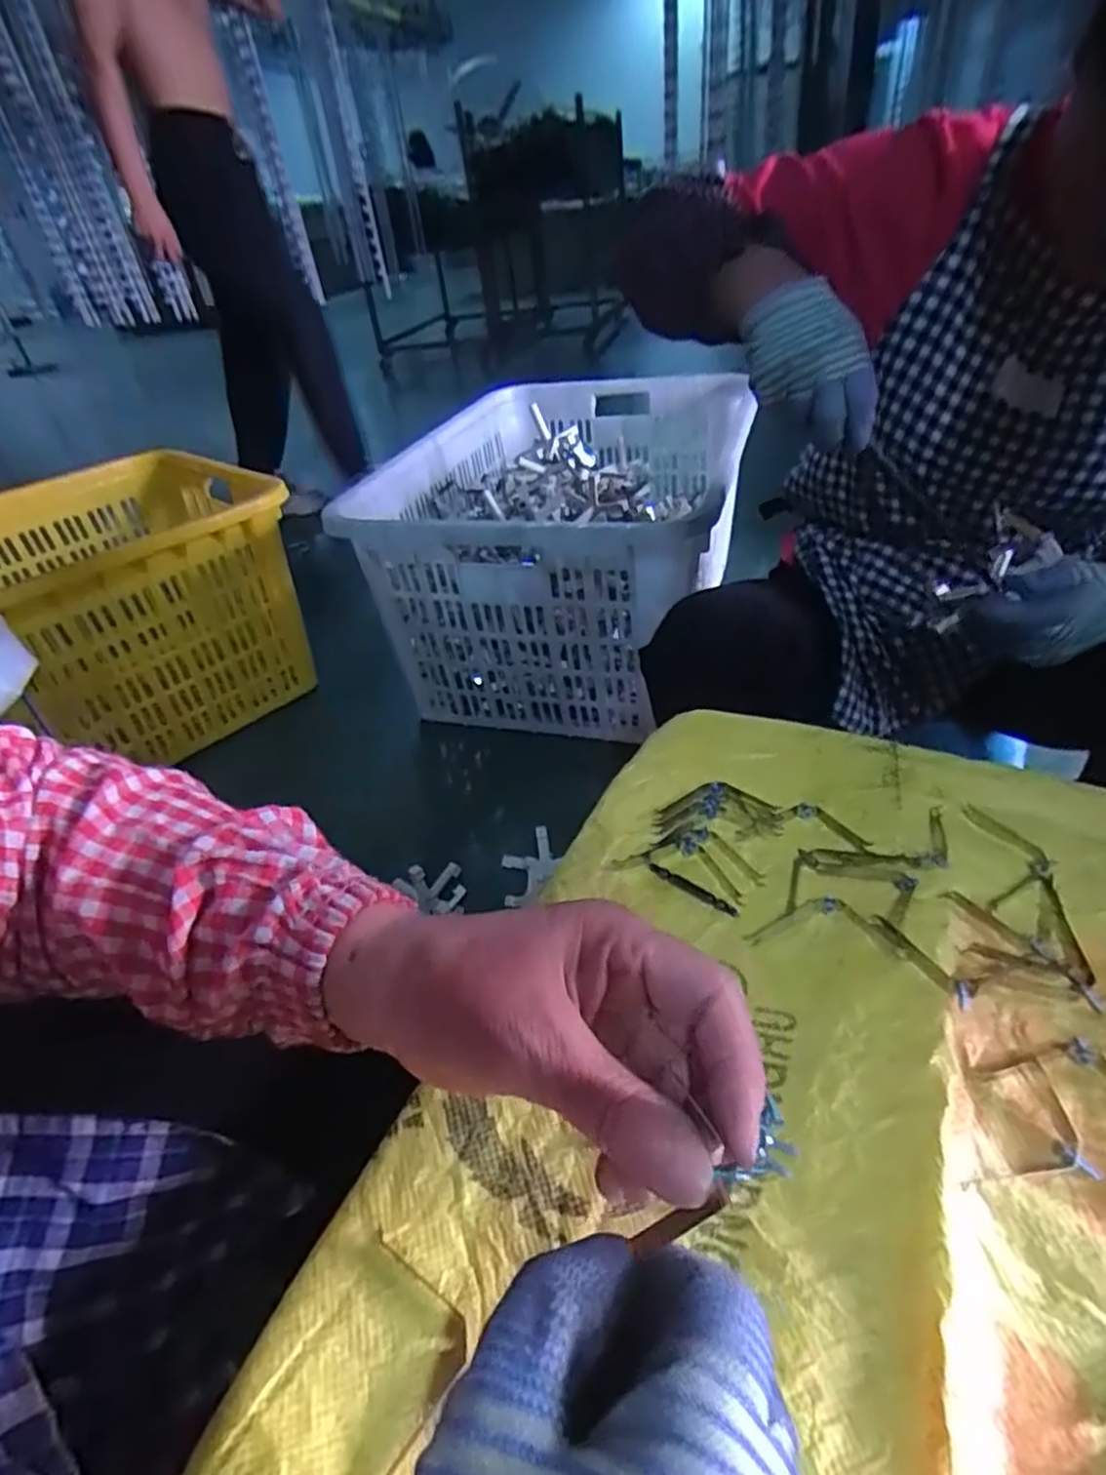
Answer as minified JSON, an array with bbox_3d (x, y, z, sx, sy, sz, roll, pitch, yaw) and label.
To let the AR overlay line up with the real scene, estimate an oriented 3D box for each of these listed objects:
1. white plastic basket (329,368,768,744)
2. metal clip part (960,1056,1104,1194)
[{"bbox_3d":[0.036,-0.386,1.351,0.569,0.381,0.810,3,40,15],"label":"white plastic basket"},{"bbox_3d":[0.210,0.176,0.302,0.076,0.006,0.036,-36,46,-30],"label":"metal clip part"}]

